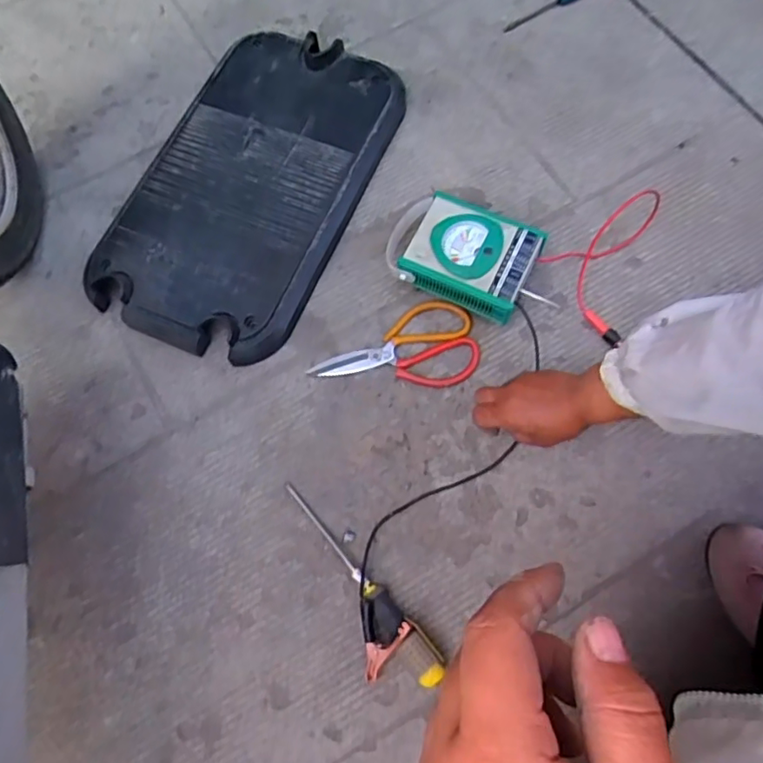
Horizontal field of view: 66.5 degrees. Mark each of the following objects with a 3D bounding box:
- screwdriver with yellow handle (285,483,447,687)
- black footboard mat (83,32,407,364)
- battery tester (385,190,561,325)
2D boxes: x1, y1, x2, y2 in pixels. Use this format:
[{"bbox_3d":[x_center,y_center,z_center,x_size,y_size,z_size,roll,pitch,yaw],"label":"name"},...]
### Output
[{"bbox_3d":[-0.024,0.207,0.618,0.033,0.031,0.250,-40,63,-10],"label":"screwdriver with yellow handle"},{"bbox_3d":[-0.173,-0.264,0.781,0.284,0.049,0.478,20,74,9],"label":"black footboard mat"},{"bbox_3d":[0.109,-0.148,0.713,0.202,0.069,0.119,25,75,10],"label":"battery tester"}]

